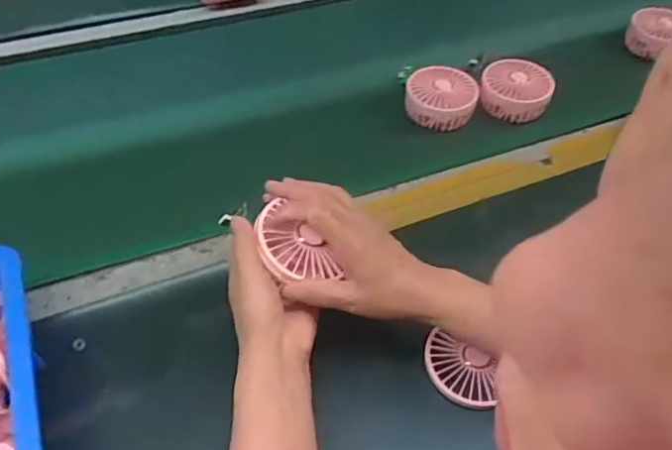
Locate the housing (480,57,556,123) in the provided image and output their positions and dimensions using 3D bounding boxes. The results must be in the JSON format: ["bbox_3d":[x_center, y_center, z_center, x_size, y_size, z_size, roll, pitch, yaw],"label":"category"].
[{"bbox_3d":[0.229,-0.172,0.751,0.090,0.046,0.085,15,50,11],"label":"housing"}]

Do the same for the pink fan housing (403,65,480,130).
[{"bbox_3d":[0.136,-0.156,0.735,0.093,0.052,0.079,20,51,15],"label":"pink fan housing"}]

